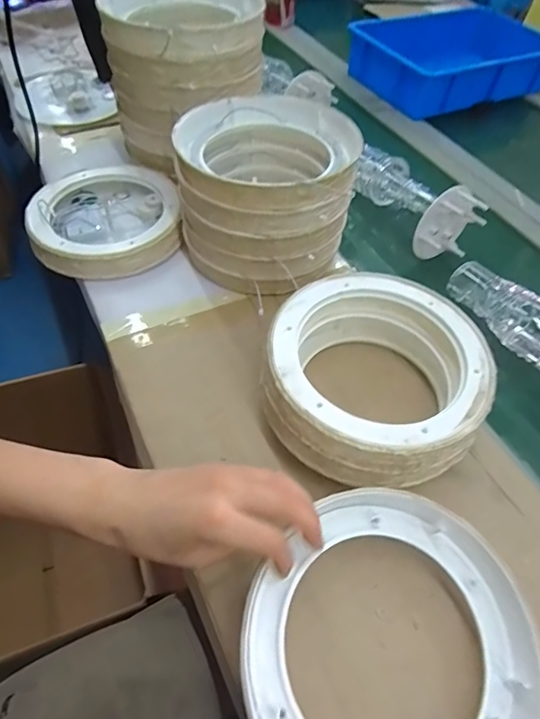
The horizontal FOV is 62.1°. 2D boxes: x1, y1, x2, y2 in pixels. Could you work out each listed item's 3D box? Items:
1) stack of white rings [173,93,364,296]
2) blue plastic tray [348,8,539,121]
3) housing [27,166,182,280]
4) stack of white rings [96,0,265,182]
[{"bbox_3d":[-0.003,-0.216,0.573,0.210,0.137,0.213,10,53,4],"label":"stack of white rings"},{"bbox_3d":[0.382,-0.640,0.962,0.374,0.103,0.267,-21,57,-19],"label":"blue plastic tray"},{"bbox_3d":[-0.228,-0.201,0.630,0.196,0.037,0.211,-8,53,-10],"label":"housing"},{"bbox_3d":[-0.123,-0.411,0.651,0.219,0.171,0.230,24,55,14],"label":"stack of white rings"}]

